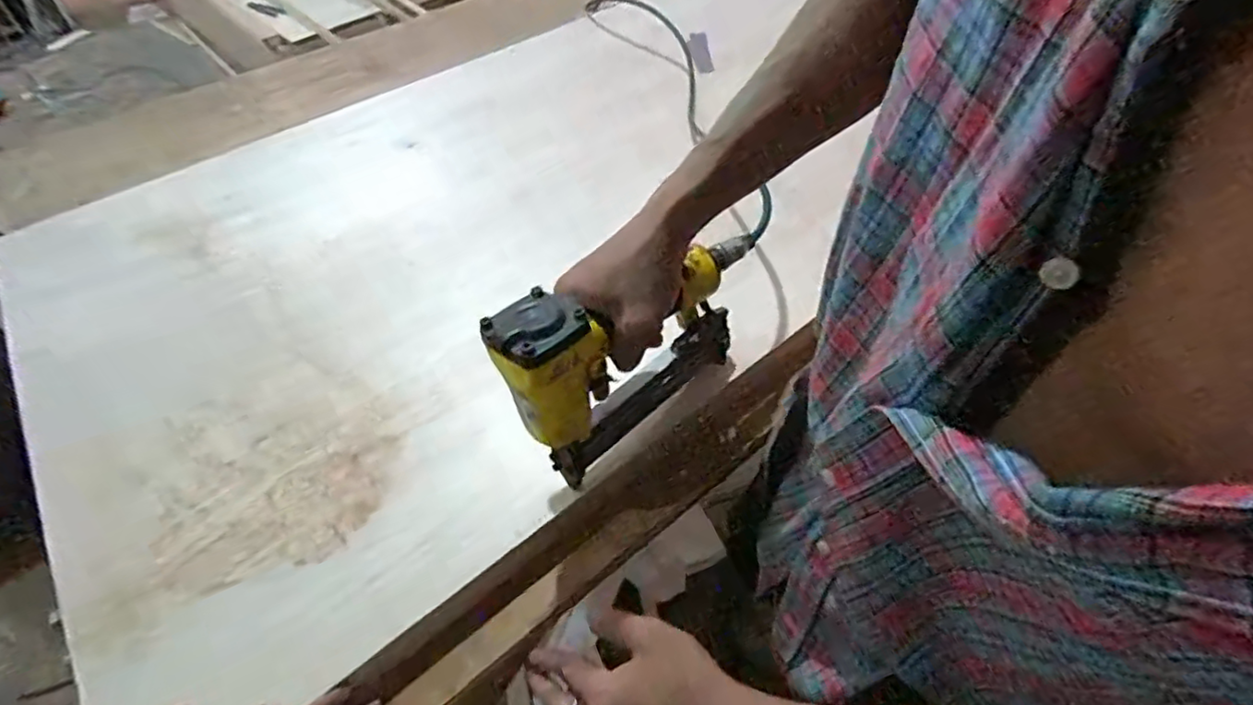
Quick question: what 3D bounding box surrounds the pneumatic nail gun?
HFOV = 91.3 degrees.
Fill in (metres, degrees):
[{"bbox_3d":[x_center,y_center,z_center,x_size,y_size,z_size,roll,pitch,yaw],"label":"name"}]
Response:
[{"bbox_3d":[0.013,-0.017,0.496,0.255,0.165,0.054,-38,56,-27],"label":"pneumatic nail gun"}]

